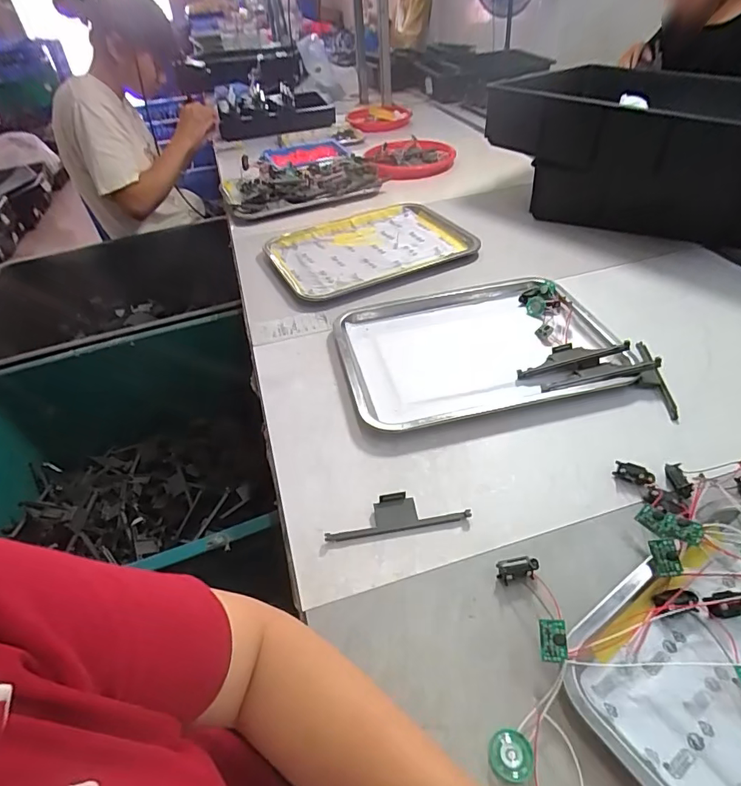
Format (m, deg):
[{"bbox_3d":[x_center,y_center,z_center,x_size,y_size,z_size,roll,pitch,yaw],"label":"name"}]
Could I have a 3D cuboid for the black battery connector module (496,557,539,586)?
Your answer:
[{"bbox_3d":[0.126,0.153,0.398,0.034,0.014,0.018,-9,41,-5],"label":"black battery connector module"}]

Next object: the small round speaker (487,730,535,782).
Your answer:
[{"bbox_3d":[0.094,0.240,0.308,0.028,0.005,0.027,1,41,7],"label":"small round speaker"}]

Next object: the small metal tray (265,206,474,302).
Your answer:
[{"bbox_3d":[-0.005,-0.273,0.871,0.340,0.033,0.264,-21,43,-17],"label":"small metal tray"}]

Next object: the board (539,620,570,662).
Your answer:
[{"bbox_3d":[0.134,0.181,0.338,0.018,0.007,0.028,-10,47,21],"label":"board"}]

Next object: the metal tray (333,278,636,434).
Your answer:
[{"bbox_3d":[0.140,-0.066,0.632,0.355,0.026,0.255,-11,41,-7],"label":"metal tray"}]

